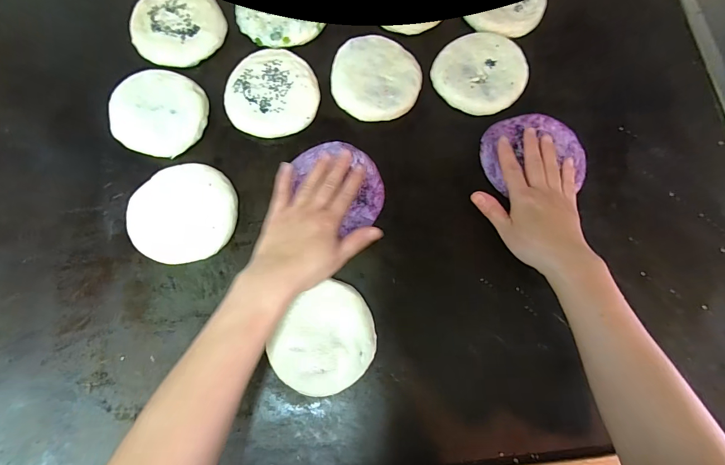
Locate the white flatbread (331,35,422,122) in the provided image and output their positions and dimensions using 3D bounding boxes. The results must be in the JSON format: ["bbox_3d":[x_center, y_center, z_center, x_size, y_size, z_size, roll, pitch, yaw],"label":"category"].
[{"bbox_3d":[0.017,-0.198,0.471,0.110,0.021,0.112,6,75,1],"label":"white flatbread"}]

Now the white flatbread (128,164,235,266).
[{"bbox_3d":[-0.204,-0.022,0.418,0.114,0.020,0.112,0,75,-1],"label":"white flatbread"}]

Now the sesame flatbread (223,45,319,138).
[{"bbox_3d":[-0.115,-0.179,0.464,0.112,0.023,0.118,0,75,-1],"label":"sesame flatbread"}]

